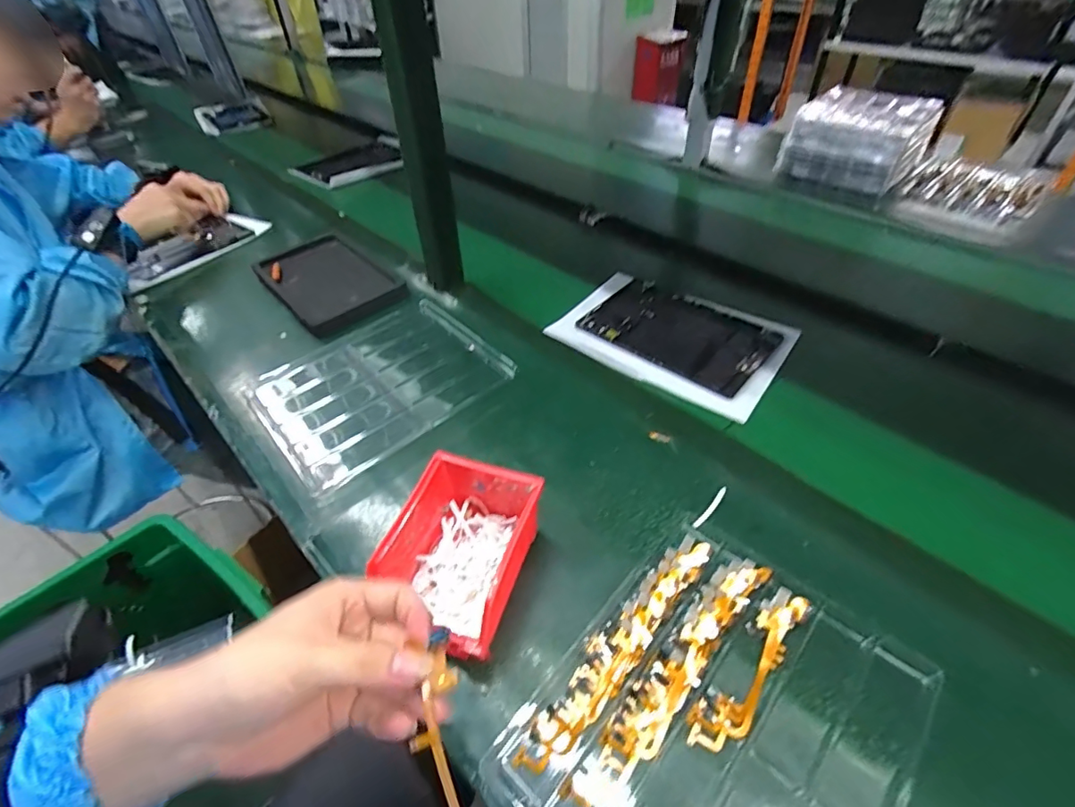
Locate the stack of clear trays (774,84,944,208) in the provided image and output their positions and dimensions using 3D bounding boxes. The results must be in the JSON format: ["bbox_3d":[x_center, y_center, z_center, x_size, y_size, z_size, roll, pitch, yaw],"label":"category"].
[{"bbox_3d":[0.687,-0.567,1.090,0.248,0.124,0.276,29,52,28],"label":"stack of clear trays"}]

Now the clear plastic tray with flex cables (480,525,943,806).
[{"bbox_3d":[0.126,0.229,0.356,0.214,0.020,0.258,31,52,30],"label":"clear plastic tray with flex cables"}]

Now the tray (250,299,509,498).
[{"bbox_3d":[-0.195,-0.029,0.635,0.274,0.018,0.222,-32,51,-28],"label":"tray"}]

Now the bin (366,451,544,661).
[{"bbox_3d":[-0.064,0.122,0.421,0.099,0.073,0.136,14,46,16],"label":"bin"}]

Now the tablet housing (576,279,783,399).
[{"bbox_3d":[0.189,-0.098,0.685,0.232,0.008,0.153,30,52,29],"label":"tablet housing"}]

